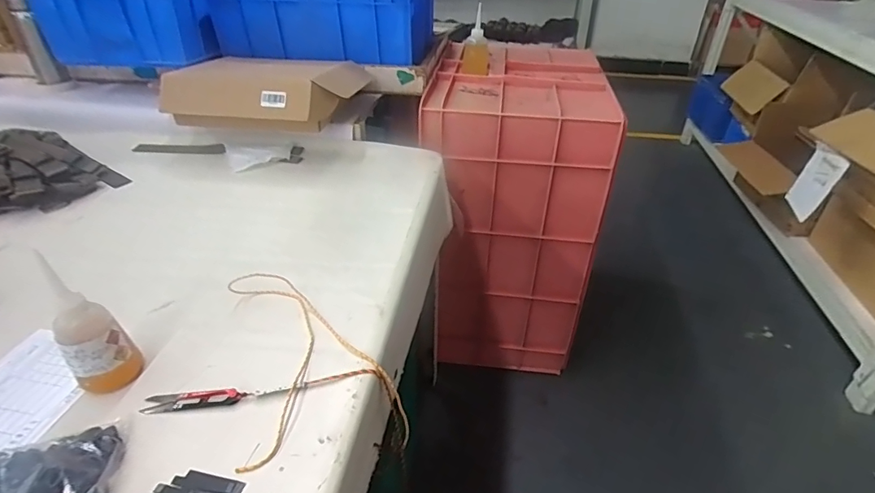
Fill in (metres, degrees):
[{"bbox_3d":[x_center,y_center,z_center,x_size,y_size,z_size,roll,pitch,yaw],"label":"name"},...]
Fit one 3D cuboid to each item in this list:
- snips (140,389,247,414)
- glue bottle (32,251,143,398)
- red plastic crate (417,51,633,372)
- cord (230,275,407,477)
[{"bbox_3d":[-0.268,0.169,0.524,0.109,0.015,0.020,-1,36,-3],"label":"snips"},{"bbox_3d":[-0.375,0.093,0.513,0.048,0.155,0.059,31,45,35],"label":"glue bottle"},{"bbox_3d":[0.213,-0.132,1.445,0.433,0.744,0.635,6,36,7],"label":"red plastic crate"},{"bbox_3d":[-0.176,0.164,0.614,0.184,0.167,0.251,-20,41,-26],"label":"cord"}]

